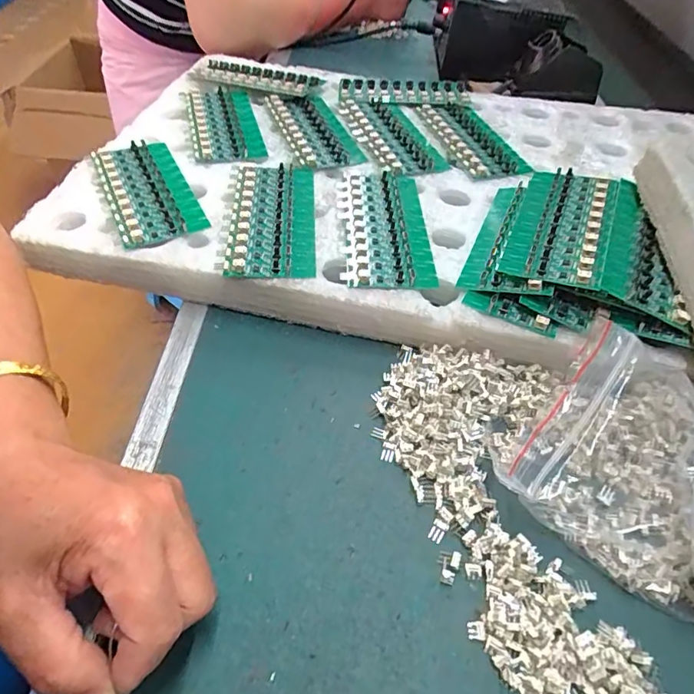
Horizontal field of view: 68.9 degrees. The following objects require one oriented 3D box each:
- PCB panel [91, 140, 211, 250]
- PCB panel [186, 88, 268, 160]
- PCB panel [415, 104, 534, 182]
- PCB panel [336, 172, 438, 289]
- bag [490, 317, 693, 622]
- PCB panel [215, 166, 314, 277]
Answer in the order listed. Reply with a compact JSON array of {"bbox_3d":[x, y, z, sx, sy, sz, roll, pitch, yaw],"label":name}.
[{"bbox_3d":[-0.160,-0.127,0.402,0.062,0.011,0.138,-19,53,-20],"label":"PCB panel"},{"bbox_3d":[-0.116,-0.213,0.479,0.061,0.008,0.136,-10,50,-12],"label":"PCB panel"},{"bbox_3d":[0.119,-0.200,0.485,0.062,0.011,0.139,-10,50,-12],"label":"PCB panel"},{"bbox_3d":[0.027,-0.095,0.385,0.065,0.005,0.137,0,49,-4],"label":"PCB panel"},{"bbox_3d":[0.167,0.059,0.278,0.139,0.037,0.131,34,55,25],"label":"bag"},{"bbox_3d":[-0.058,-0.101,0.385,0.067,0.008,0.137,0,49,-4],"label":"PCB panel"}]

